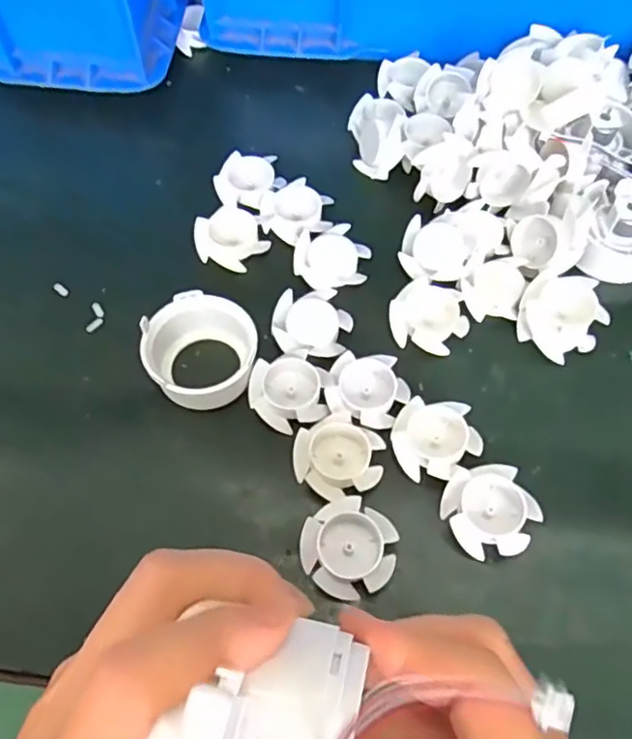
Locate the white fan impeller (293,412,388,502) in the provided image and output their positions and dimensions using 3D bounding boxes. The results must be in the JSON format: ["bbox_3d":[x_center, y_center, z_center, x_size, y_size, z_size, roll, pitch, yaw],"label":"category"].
[{"bbox_3d":[0.010,0.041,0.291,0.040,0.012,0.037,28,67,13],"label":"white fan impeller"}]

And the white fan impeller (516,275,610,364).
[{"bbox_3d":[0.124,-0.027,0.322,0.035,0.027,0.036,0,64,0],"label":"white fan impeller"}]

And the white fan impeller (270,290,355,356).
[{"bbox_3d":[-0.002,-0.025,0.326,0.039,0.009,0.039,9,64,4],"label":"white fan impeller"}]

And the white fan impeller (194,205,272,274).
[{"bbox_3d":[-0.047,-0.075,0.354,0.038,0.014,0.035,19,65,9],"label":"white fan impeller"}]

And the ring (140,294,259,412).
[{"bbox_3d":[-0.057,-0.009,0.309,0.051,0.027,0.051,0,64,0],"label":"ring"}]

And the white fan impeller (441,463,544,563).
[{"bbox_3d":[0.079,0.063,0.279,0.042,0.015,0.039,0,64,0],"label":"white fan impeller"}]

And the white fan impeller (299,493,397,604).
[{"bbox_3d":[0.014,0.077,0.271,0.040,0.013,0.040,0,64,0],"label":"white fan impeller"}]

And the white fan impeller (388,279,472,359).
[{"bbox_3d":[0.060,-0.028,0.330,0.040,0.013,0.035,12,64,6],"label":"white fan impeller"}]

